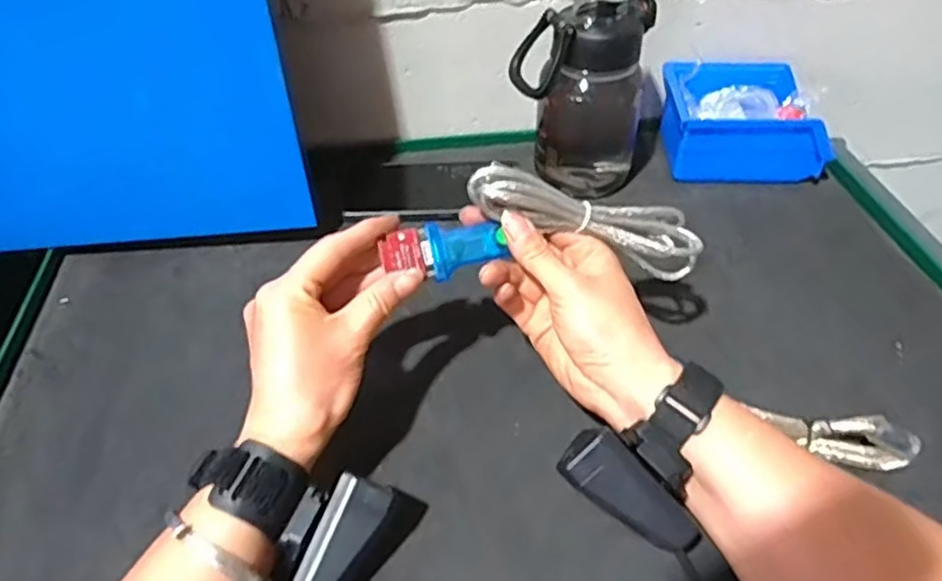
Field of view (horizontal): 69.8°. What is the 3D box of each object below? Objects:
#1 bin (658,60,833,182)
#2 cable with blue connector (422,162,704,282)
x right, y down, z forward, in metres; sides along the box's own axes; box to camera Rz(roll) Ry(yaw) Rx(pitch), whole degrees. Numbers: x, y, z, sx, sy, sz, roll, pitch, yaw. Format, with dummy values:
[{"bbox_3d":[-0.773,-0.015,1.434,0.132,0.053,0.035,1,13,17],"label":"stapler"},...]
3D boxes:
[{"bbox_3d":[0.250,-0.155,0.628,0.126,0.068,0.103,2,44,3],"label":"bin"},{"bbox_3d":[0.059,-0.037,0.401,0.164,0.057,0.035,4,44,-9],"label":"cable with blue connector"}]

